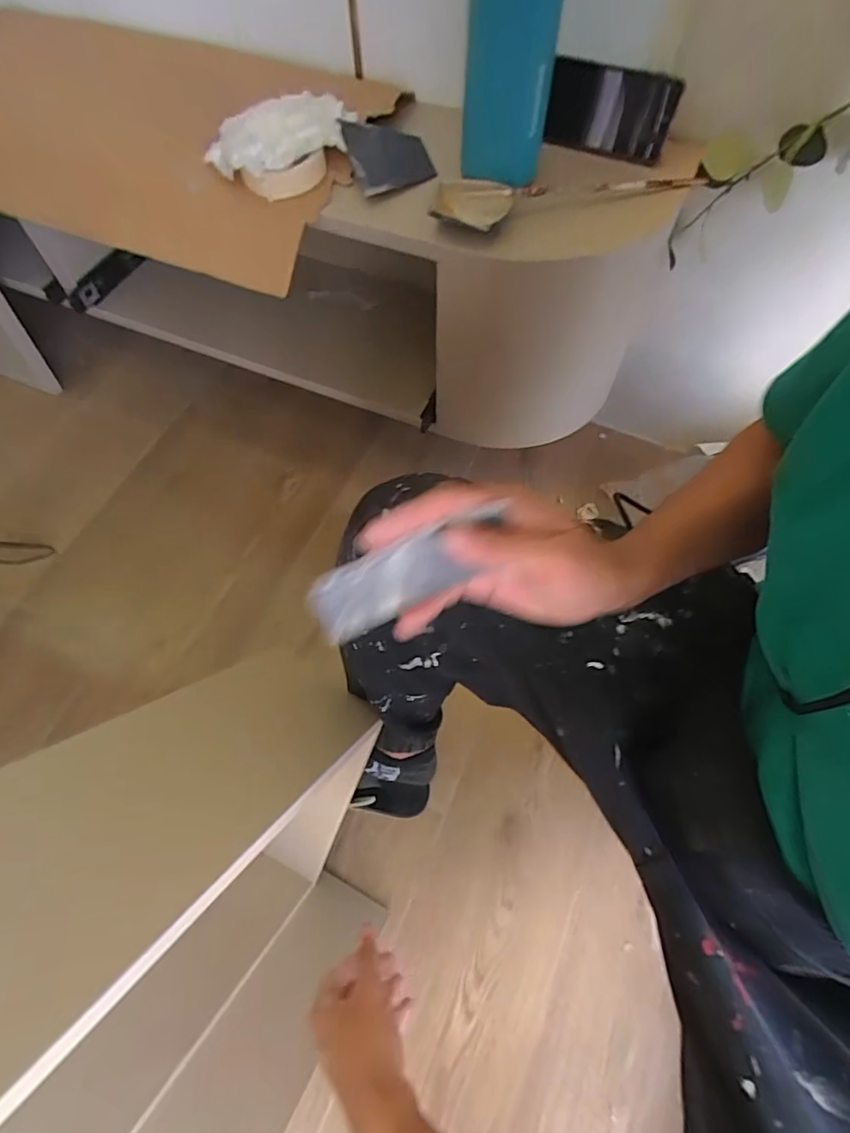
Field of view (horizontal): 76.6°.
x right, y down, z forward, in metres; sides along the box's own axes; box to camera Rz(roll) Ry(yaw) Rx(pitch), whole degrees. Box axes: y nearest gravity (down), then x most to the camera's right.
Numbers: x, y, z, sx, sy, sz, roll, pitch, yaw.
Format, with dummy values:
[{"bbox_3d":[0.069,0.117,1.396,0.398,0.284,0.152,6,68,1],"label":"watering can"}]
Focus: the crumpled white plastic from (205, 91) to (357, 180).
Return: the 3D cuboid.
[{"bbox_3d":[-0.166,-0.502,0.618,0.169,0.029,0.139,-15,63,-7],"label":"crumpled white plastic"}]

